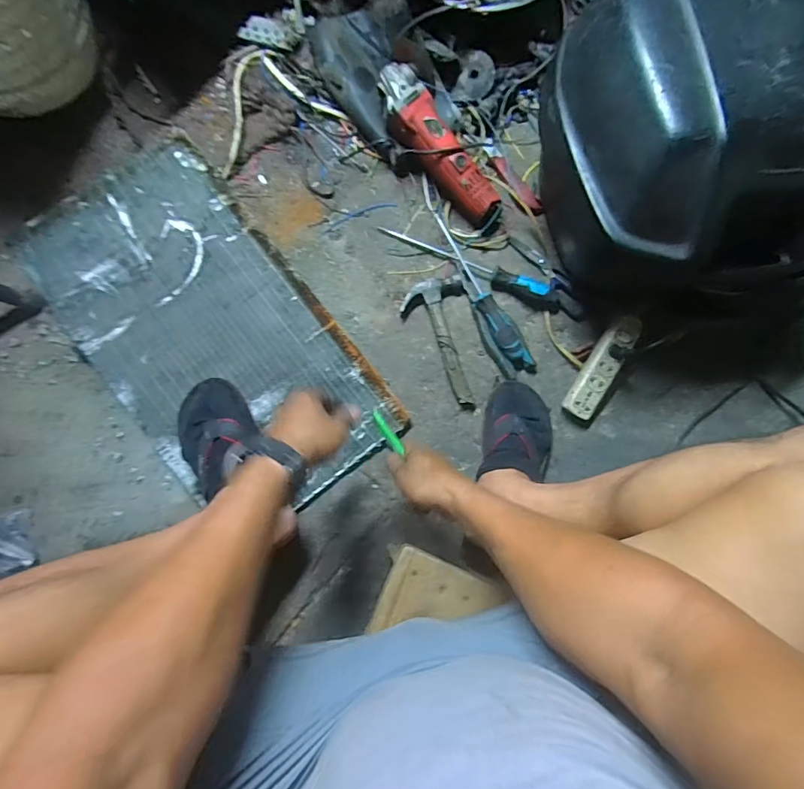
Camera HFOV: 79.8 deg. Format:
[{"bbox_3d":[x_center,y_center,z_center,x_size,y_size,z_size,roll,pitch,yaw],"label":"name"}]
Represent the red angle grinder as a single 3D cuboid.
[{"bbox_3d":[0.061,-0.386,0.768,0.075,0.070,0.291,-41,103,-9],"label":"red angle grinder"}]

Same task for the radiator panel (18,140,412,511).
[{"bbox_3d":[-0.308,-0.098,0.743,0.321,0.044,0.611,-39,87,-9],"label":"radiator panel"}]

